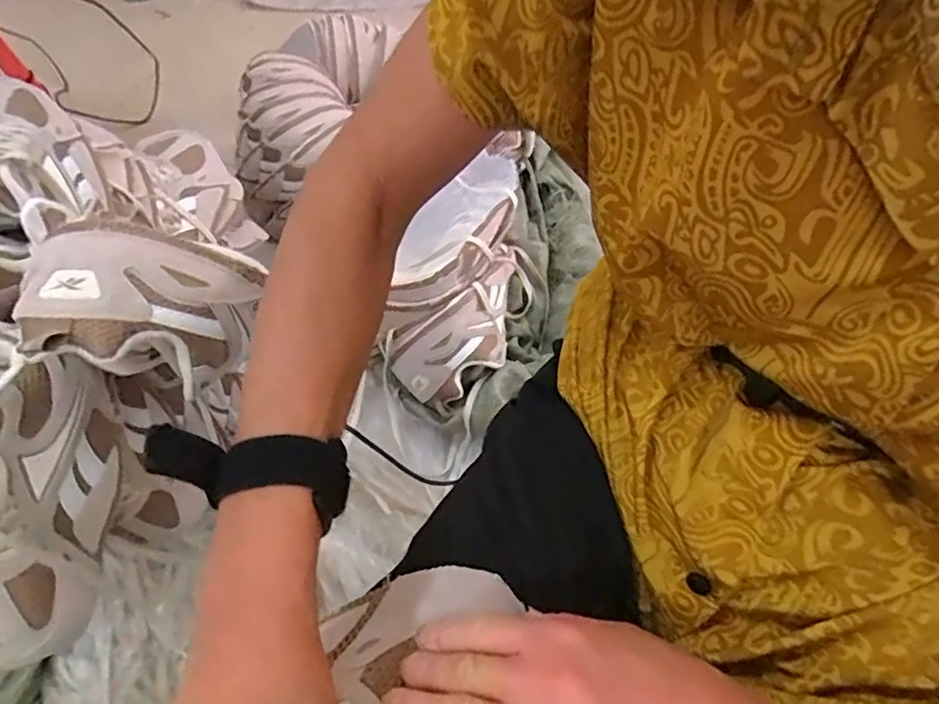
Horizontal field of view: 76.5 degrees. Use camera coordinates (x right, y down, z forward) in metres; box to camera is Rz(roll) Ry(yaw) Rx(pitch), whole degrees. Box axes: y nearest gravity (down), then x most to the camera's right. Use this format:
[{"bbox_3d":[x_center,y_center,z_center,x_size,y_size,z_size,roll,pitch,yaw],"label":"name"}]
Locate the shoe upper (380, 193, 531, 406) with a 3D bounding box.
[{"bbox_3d":[0.004,-0.057,0.728,0.119,0.125,0.234,31,61,18],"label":"shoe upper"}]

